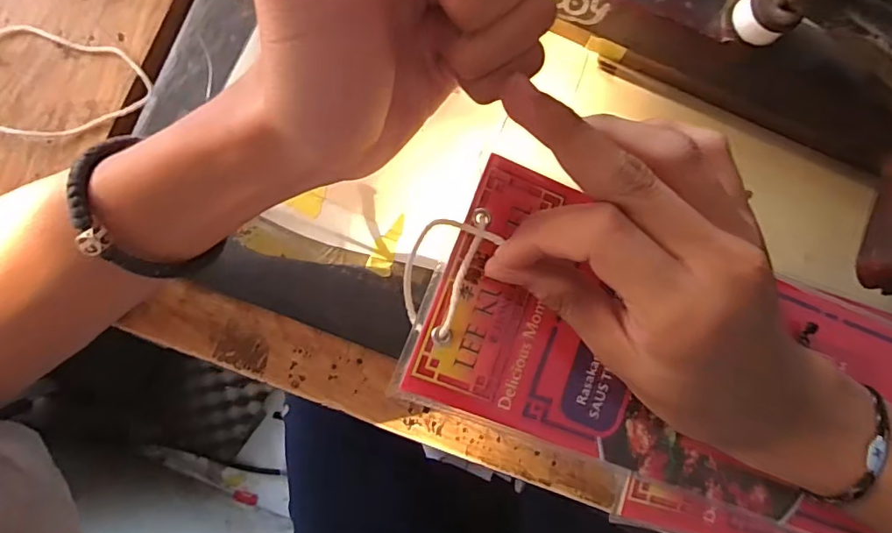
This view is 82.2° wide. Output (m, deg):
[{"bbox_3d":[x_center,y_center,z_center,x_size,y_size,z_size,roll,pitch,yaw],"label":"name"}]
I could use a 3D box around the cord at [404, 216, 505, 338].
[{"bbox_3d":[-0.001,0.000,0.208,0.029,0.012,0.053,30,84,-3],"label":"cord"}]

